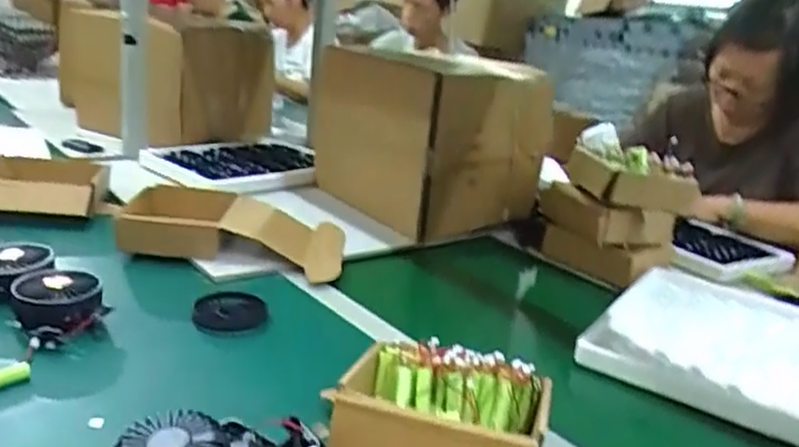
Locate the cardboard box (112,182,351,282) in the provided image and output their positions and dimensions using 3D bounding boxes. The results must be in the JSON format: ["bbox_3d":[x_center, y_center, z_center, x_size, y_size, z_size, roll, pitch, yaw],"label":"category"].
[{"bbox_3d":[-0.248,0.013,0.994,0.328,0.070,0.187,6,17,-7],"label":"cardboard box"}]

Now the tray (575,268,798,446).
[{"bbox_3d":[0.420,0.140,0.882,0.247,0.035,0.404,18,20,30],"label":"tray"}]

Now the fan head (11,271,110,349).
[{"bbox_3d":[-0.364,0.083,0.713,0.089,0.042,0.079,21,21,36],"label":"fan head"}]

